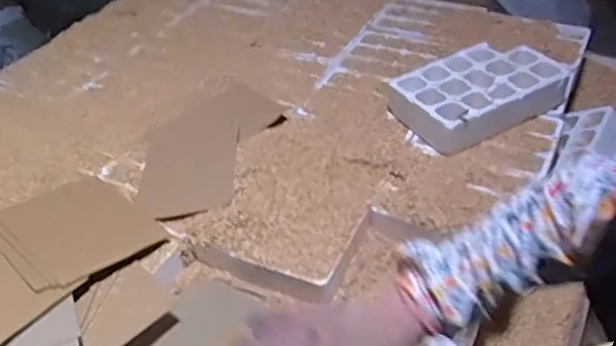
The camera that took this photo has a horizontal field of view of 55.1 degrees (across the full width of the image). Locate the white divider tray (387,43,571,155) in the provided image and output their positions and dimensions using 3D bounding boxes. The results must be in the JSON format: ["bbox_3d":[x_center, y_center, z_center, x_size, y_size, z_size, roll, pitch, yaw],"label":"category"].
[{"bbox_3d":[0.323,-0.151,1.103,0.295,0.077,0.185,-20,41,-17],"label":"white divider tray"}]

